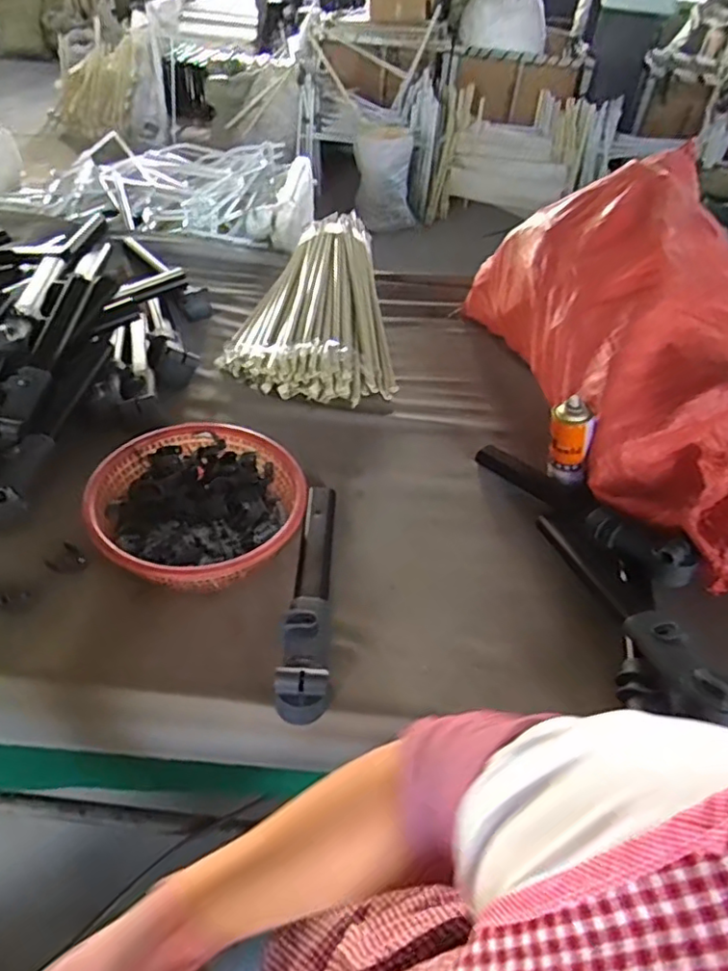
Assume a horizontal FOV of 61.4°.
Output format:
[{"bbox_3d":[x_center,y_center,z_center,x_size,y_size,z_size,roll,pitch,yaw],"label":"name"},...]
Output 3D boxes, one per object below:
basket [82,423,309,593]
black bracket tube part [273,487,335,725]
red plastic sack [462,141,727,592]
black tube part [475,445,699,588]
[{"bbox_3d":[-0.243,0.038,0.920,0.299,0.094,0.289,-10,47,-16],"label":"basket"},{"bbox_3d":[-0.077,0.141,0.863,0.067,0.064,0.388,2,44,-4],"label":"black bracket tube part"},{"bbox_3d":[0.598,-0.238,1.121,0.545,0.359,0.855,-8,46,-15],"label":"red plastic sack"},{"bbox_3d":[0.345,0.030,1.001,0.065,0.089,0.392,-24,52,-27],"label":"black tube part"}]

